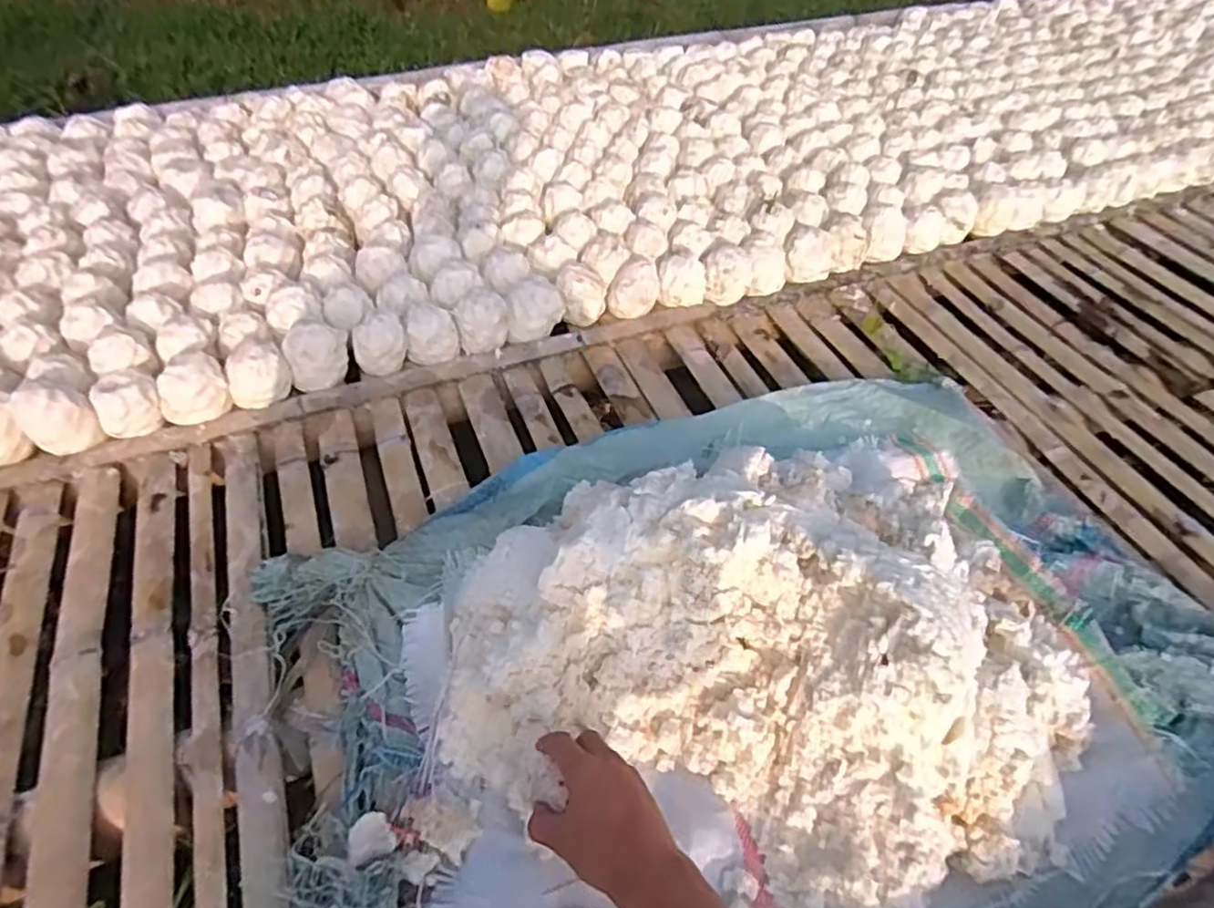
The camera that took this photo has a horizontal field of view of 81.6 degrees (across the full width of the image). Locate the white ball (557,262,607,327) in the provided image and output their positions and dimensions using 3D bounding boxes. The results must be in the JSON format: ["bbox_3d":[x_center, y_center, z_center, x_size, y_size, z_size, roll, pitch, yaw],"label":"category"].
[{"bbox_3d":[-0.041,-0.260,1.156,0.075,0.093,0.075,1,50,-2],"label":"white ball"}]

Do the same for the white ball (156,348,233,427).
[{"bbox_3d":[-0.575,-0.088,0.972,0.085,0.077,0.094,37,58,26],"label":"white ball"}]

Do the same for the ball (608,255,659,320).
[{"bbox_3d":[0.043,-0.273,1.183,0.085,0.077,0.086,1,50,-2],"label":"ball"}]

